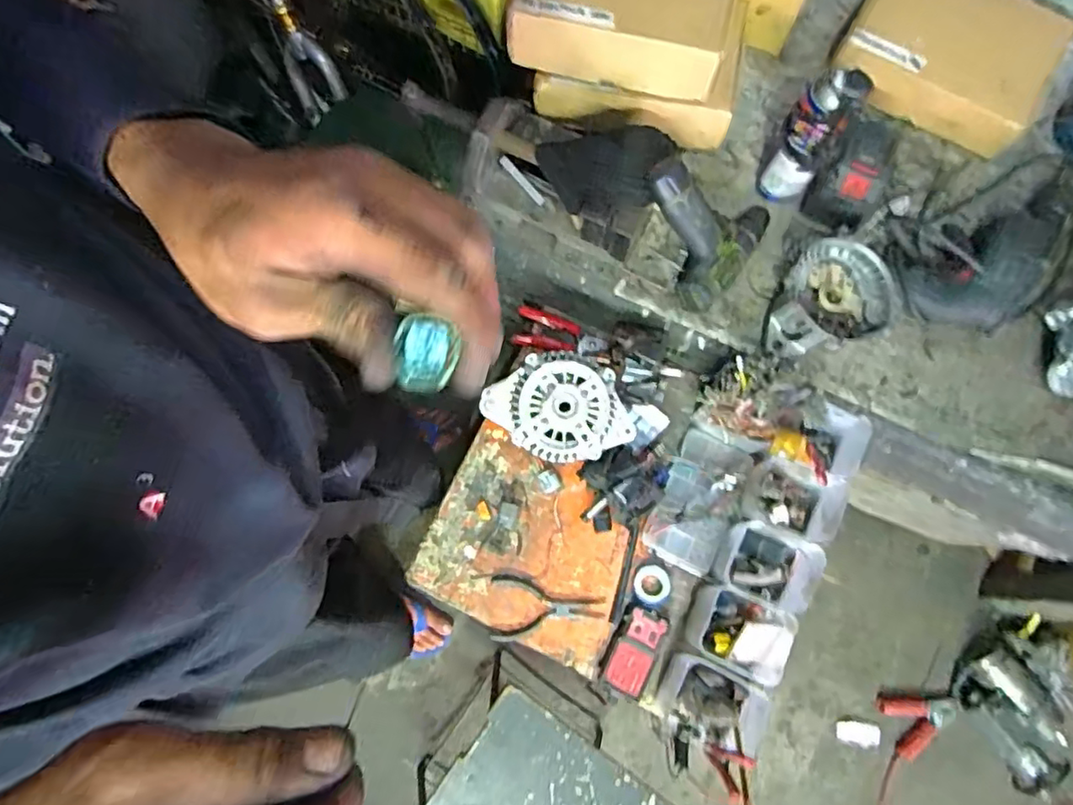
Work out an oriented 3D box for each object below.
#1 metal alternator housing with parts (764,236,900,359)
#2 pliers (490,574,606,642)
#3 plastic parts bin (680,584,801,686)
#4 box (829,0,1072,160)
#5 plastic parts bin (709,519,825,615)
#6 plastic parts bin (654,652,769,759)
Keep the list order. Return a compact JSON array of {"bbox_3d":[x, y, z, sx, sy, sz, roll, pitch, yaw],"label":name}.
[{"bbox_3d":[0.375,-0.137,0.802,0.170,0.061,0.130,-19,77,-4],"label":"metal alternator housing with parts"},{"bbox_3d":[0.016,0.272,0.811,0.148,0.008,0.080,0,77,0],"label":"pliers"},{"bbox_3d":[0.250,0.286,0.768,0.104,0.084,0.088,25,78,6],"label":"plastic parts bin"},{"bbox_3d":[0.613,-0.524,0.904,0.279,0.074,0.247,28,78,6],"label":"box"},{"bbox_3d":[0.293,0.207,0.778,0.105,0.067,0.089,25,78,6],"label":"plastic parts bin"},{"bbox_3d":[0.212,0.365,0.742,0.113,0.069,0.085,21,77,5],"label":"plastic parts bin"}]

